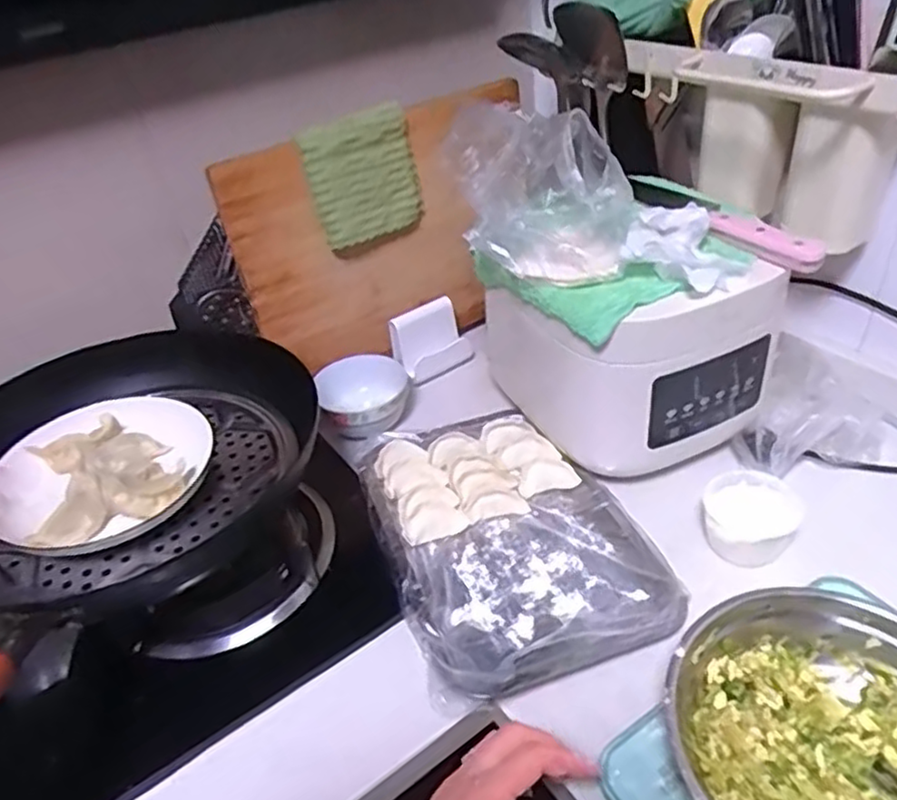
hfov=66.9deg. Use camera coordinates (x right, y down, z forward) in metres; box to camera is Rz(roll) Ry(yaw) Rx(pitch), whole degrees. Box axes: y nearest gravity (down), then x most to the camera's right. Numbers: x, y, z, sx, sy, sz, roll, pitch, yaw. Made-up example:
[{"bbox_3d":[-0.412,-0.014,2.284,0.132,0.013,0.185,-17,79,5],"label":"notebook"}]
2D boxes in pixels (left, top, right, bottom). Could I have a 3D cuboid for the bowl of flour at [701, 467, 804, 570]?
[{"bbox_3d":[0.261,0.099,0.586,0.068,0.048,0.073,-5,38,4],"label":"bowl of flour"}]

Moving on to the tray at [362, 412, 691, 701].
[{"bbox_3d":[0.050,0.111,0.607,0.206,0.032,0.285,-16,38,-10],"label":"tray"}]

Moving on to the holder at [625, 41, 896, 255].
[{"bbox_3d":[0.297,-0.252,0.647,0.097,0.140,0.247,-29,43,-25],"label":"holder"}]

